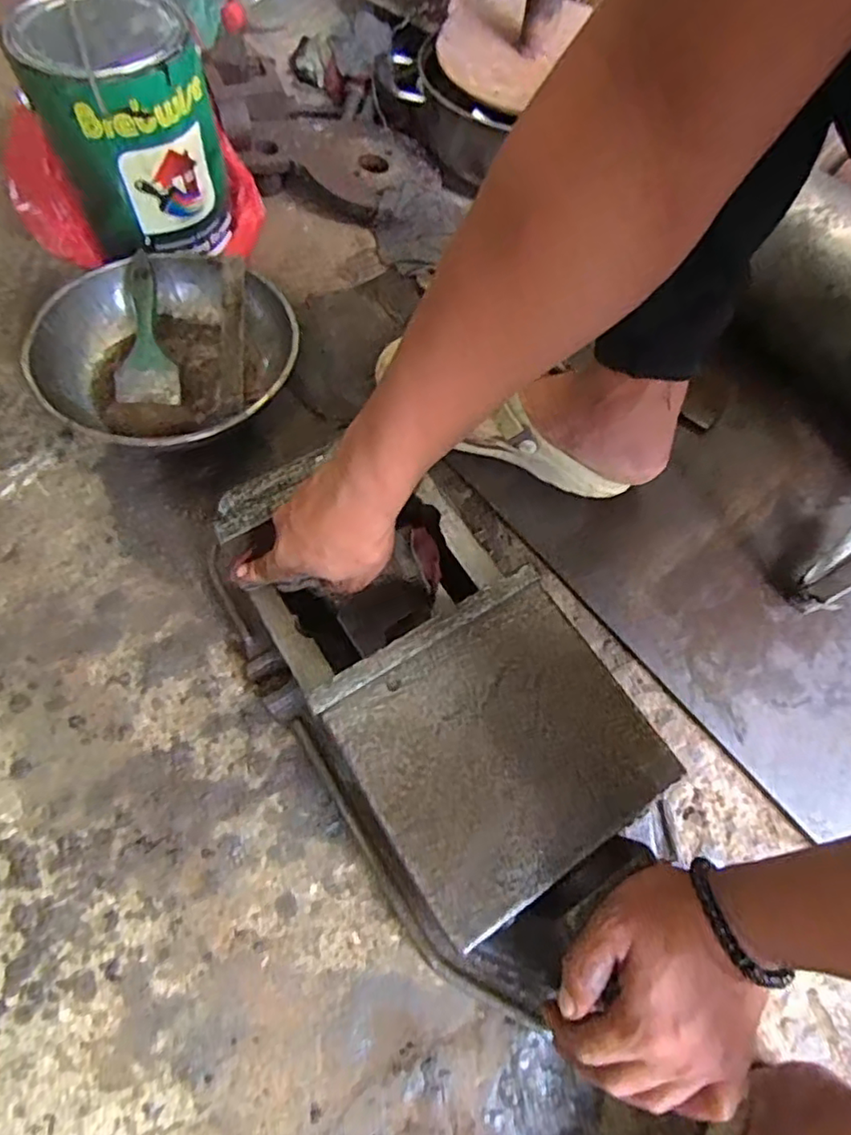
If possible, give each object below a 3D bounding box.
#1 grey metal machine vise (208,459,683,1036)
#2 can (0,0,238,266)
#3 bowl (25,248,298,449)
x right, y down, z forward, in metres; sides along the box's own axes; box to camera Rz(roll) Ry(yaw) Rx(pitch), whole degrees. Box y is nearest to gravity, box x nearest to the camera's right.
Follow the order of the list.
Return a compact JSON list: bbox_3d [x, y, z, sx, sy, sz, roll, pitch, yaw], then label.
[{"bbox_3d":[-0.002,0.085,0.448,0.193,0.102,0.371,-35,69,-17],"label":"grey metal machine vise"},{"bbox_3d":[-0.300,-0.447,0.652,0.160,0.206,0.168,-15,64,-11],"label":"can"},{"bbox_3d":[-0.257,-0.211,0.621,0.270,0.065,0.236,42,68,17],"label":"bowl"}]

